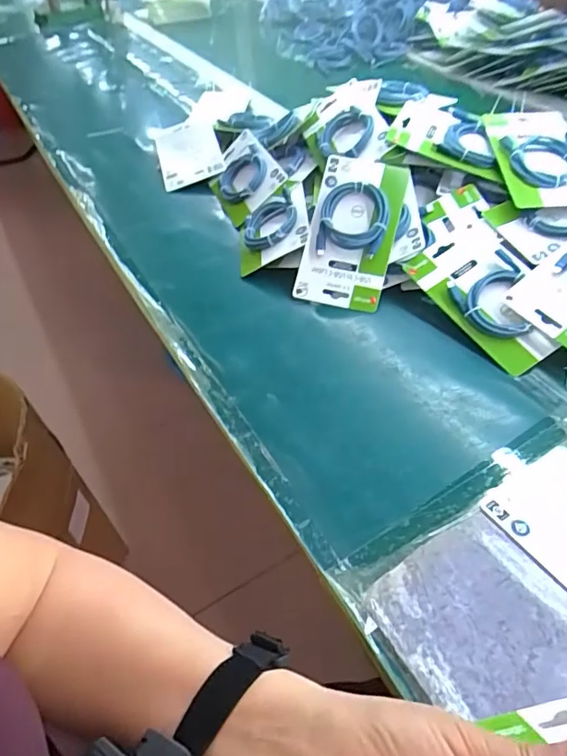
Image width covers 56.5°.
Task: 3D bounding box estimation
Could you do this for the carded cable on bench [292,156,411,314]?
[{"bbox_3d":[0.081,-0.175,0.623,0.100,0.029,0.186,13,84,14],"label":"carded cable on bench"}]

